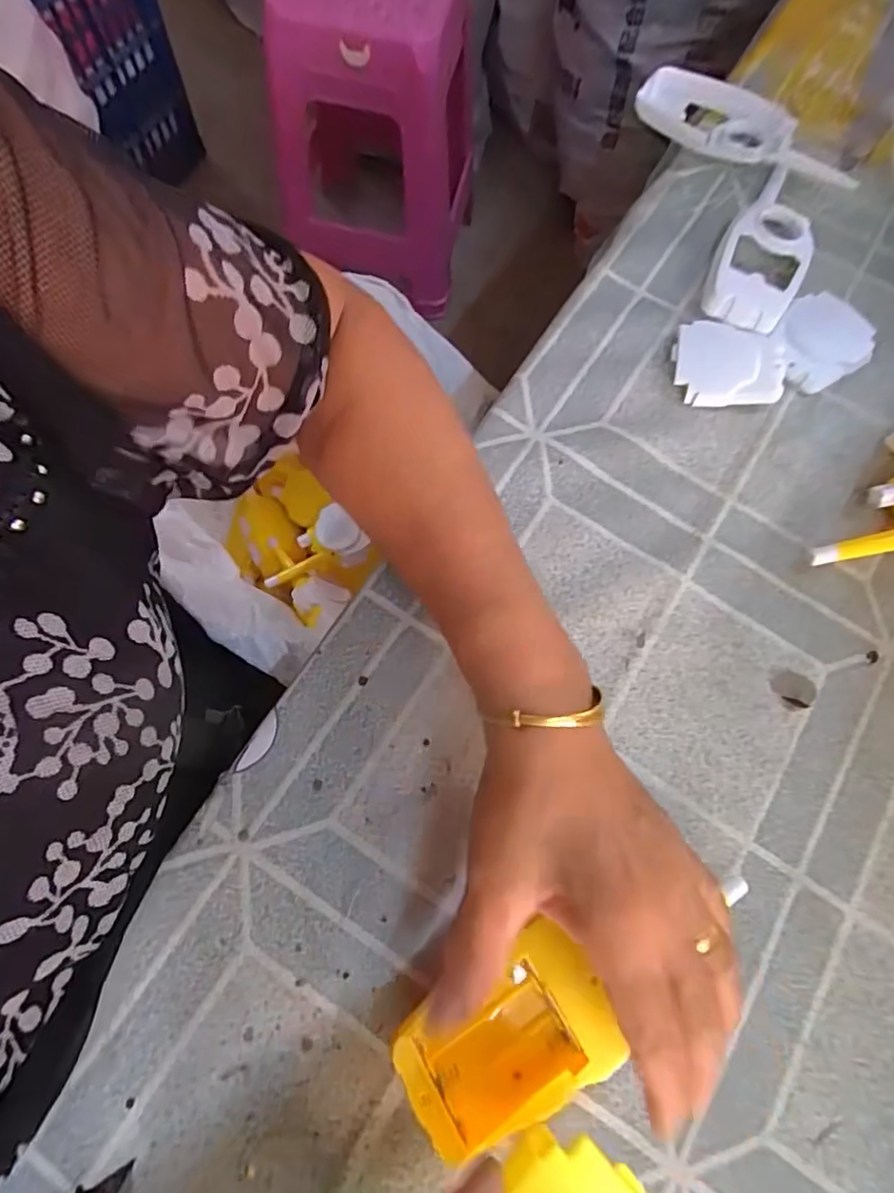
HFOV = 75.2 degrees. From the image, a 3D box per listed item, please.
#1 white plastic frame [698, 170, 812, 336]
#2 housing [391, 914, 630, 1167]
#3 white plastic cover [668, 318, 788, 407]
[{"bbox_3d":[0.203,-0.220,0.366,0.053,0.012,0.119,29,75,7],"label":"white plastic frame"},{"bbox_3d":[0.025,0.185,0.238,0.084,0.023,0.064,-25,76,-9],"label":"housing"},{"bbox_3d":[0.169,-0.141,0.350,0.063,0.011,0.055,2,73,-1],"label":"white plastic cover"}]

